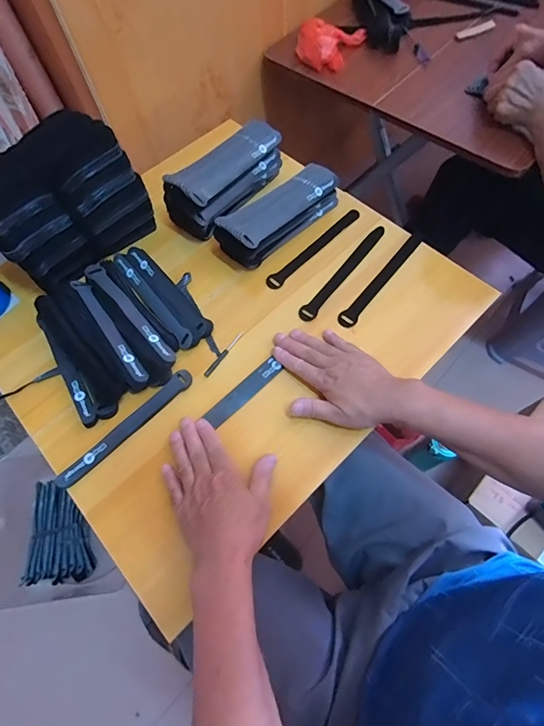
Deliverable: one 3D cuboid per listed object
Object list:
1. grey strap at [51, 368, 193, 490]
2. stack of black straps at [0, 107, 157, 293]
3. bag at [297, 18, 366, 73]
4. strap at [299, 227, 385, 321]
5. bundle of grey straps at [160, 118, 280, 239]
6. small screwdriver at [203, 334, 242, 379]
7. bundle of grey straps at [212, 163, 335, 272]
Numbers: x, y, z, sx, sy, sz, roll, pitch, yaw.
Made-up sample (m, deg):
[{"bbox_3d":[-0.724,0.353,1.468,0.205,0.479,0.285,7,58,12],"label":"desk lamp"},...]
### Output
[{"bbox_3d":[-0.184,0.081,0.488,0.199,0.012,0.024,-42,70,-16],"label":"grey strap"},{"bbox_3d":[-0.290,-0.218,0.531,0.209,0.167,0.094,-41,70,-15],"label":"stack of black straps"},{"bbox_3d":[0.113,-0.635,0.756,0.132,0.037,0.111,10,66,7],"label":"bag"},{"bbox_3d":[0.106,-0.138,0.579,0.024,0.010,0.199,32,72,25],"label":"strap"},{"bbox_3d":[-0.071,-0.297,0.612,0.083,0.090,0.209,34,71,17],"label":"bundle of grey straps"},{"bbox_3d":[-0.067,-0.012,0.529,0.008,0.005,0.080,30,70,15],"label":"small screwdriver"},{"bbox_3d":[0.012,-0.233,0.594,0.210,0.060,0.078,-43,70,-16],"label":"bundle of grey straps"}]

